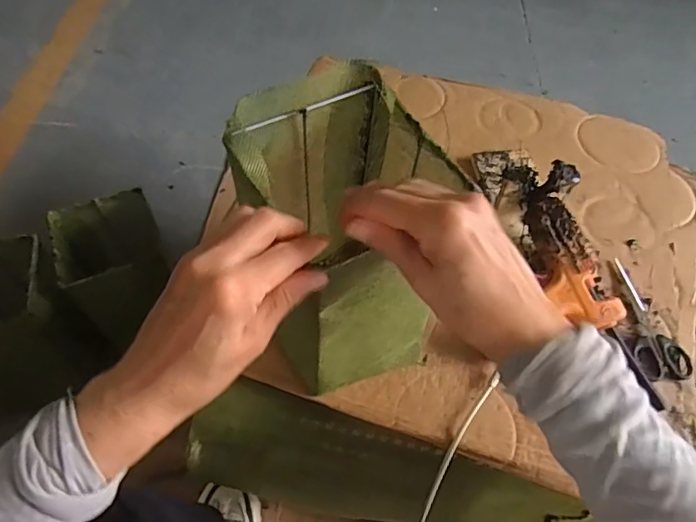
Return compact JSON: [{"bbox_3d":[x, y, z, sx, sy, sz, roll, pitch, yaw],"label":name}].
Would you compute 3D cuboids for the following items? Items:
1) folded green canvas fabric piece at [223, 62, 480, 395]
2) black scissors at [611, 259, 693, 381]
[{"bbox_3d":[-0.003,-0.010,0.468,0.138,0.262,0.159,-26,62,-19],"label":"folded green canvas fabric piece"},{"bbox_3d":[0.345,0.063,0.591,0.068,0.010,0.151,5,56,-1],"label":"black scissors"}]

